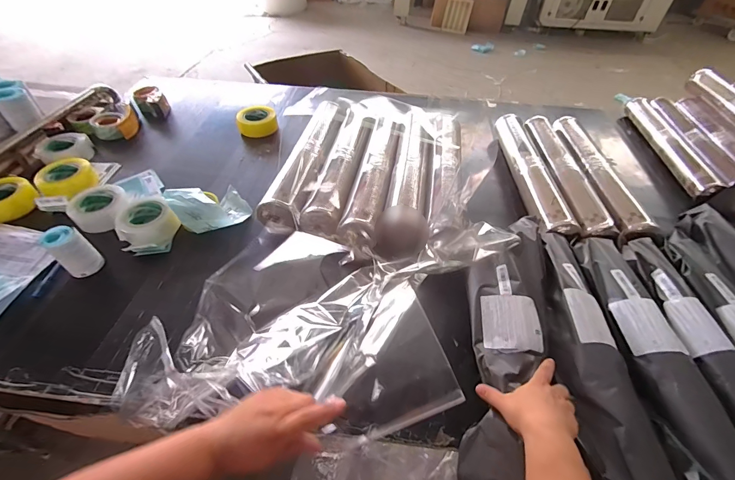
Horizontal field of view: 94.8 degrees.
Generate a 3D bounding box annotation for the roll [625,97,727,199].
[{"bbox_3d":[0.983,-0.314,1.111,0.063,0.069,0.481,3,49,0],"label":"roll"}]

